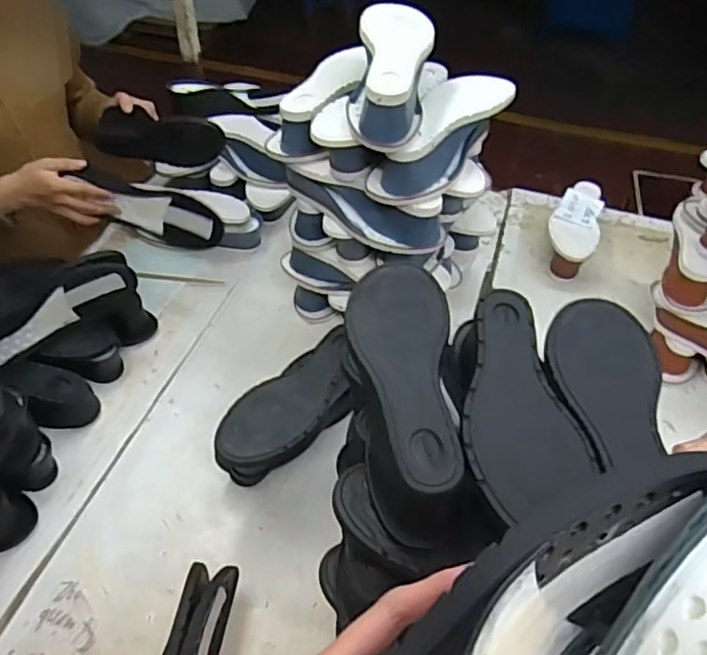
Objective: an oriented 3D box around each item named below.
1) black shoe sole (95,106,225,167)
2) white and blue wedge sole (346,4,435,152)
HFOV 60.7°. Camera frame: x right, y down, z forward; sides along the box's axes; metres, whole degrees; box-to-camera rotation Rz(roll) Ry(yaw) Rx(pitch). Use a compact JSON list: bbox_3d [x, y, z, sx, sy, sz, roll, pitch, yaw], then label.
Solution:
[{"bbox_3d":[-0.301,-0.297,0.957,0.194,0.072,0.024,5,18,4],"label":"black shoe sole"},{"bbox_3d":[0.051,-0.328,0.758,0.106,0.078,0.207,5,69,1],"label":"white and blue wedge sole"}]

